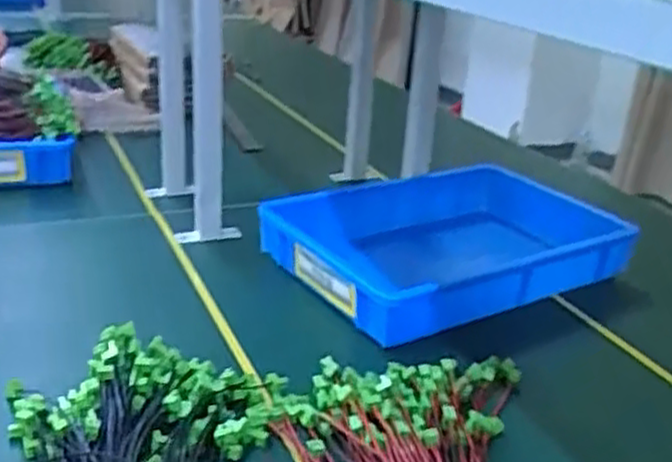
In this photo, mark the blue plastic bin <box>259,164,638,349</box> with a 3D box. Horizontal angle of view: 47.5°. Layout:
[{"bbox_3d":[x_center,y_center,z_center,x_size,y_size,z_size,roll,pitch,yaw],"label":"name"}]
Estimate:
[{"bbox_3d":[0.156,-0.004,1.046,0.459,0.084,0.313,-10,28,-29],"label":"blue plastic bin"}]

